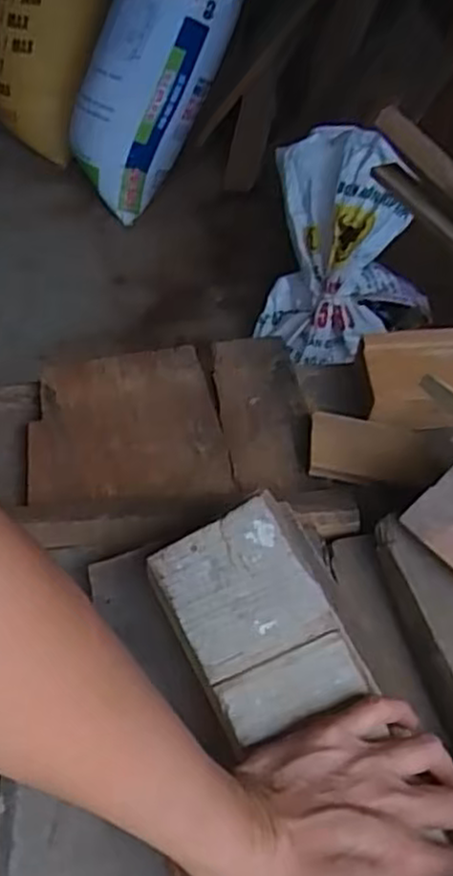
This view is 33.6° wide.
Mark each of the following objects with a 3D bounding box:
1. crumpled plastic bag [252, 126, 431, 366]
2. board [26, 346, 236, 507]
[{"bbox_3d":[0.257,-0.398,1.588,0.356,0.387,0.338,8,47,7],"label":"crumpled plastic bag"},{"bbox_3d":[-0.089,-0.013,0.655,0.164,0.013,0.178,-6,47,-6],"label":"board"}]

